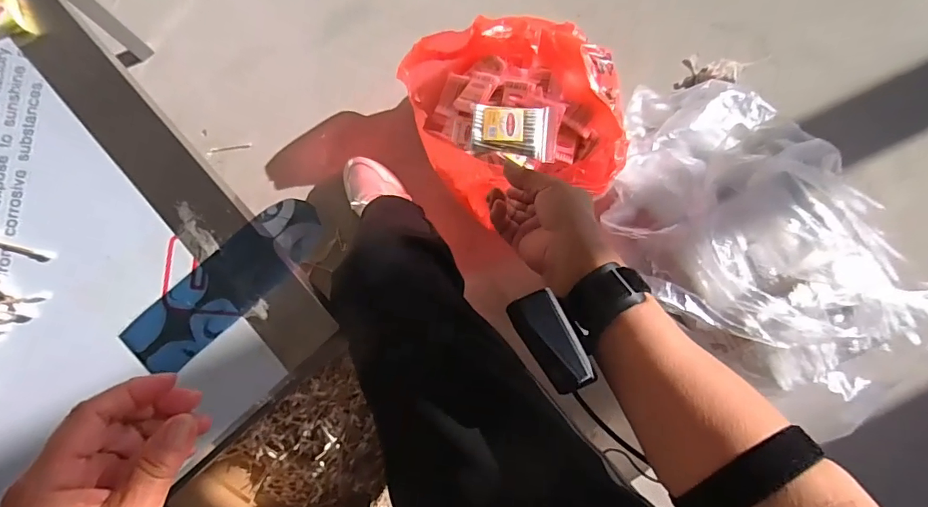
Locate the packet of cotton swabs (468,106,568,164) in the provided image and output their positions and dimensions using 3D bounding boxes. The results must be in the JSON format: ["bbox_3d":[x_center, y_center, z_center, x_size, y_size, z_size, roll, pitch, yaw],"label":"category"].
[{"bbox_3d":[0.059,-0.137,0.522,0.096,0.009,0.062,8,82,1],"label":"packet of cotton swabs"}]

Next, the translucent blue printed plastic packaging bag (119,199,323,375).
[{"bbox_3d":[-0.205,0.028,0.417,0.189,0.010,0.058,-43,84,-6],"label":"translucent blue printed plastic packaging bag"}]

